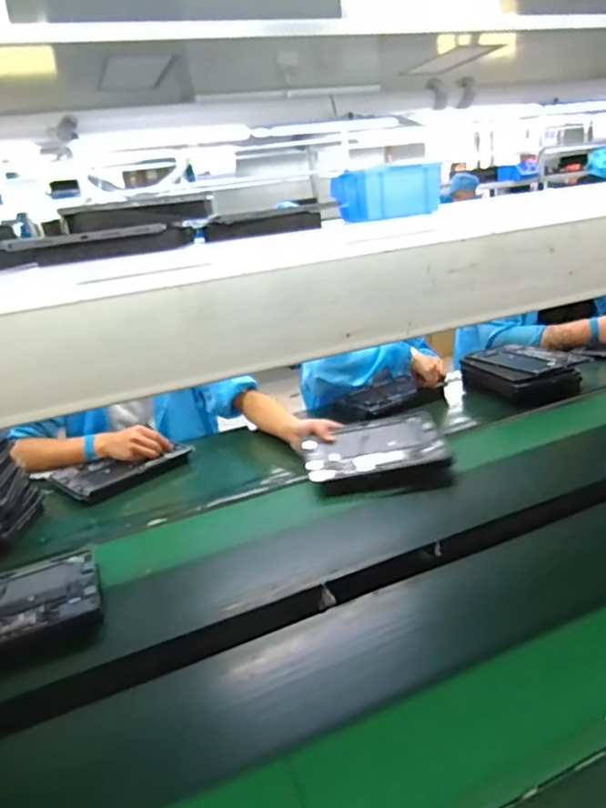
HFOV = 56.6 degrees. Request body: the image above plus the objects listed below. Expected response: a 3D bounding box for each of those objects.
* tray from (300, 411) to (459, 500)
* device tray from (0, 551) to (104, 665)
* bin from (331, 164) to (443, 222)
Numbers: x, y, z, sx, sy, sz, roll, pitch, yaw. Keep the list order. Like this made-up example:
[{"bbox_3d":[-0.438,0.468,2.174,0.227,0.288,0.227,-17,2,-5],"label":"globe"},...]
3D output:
[{"bbox_3d":[0.142,0.099,1.099,0.258,0.071,0.183,-7,21,2],"label":"tray"},{"bbox_3d":[-0.416,0.289,0.787,0.254,0.029,0.180,-13,22,-13],"label":"device tray"},{"bbox_3d":[0.118,-0.293,0.781,0.136,0.062,0.086,-10,20,-9],"label":"bin"}]

